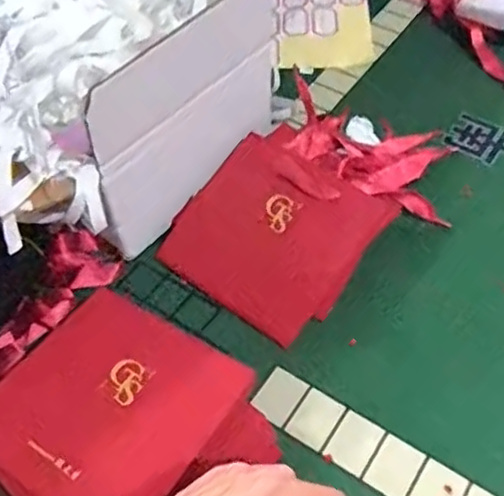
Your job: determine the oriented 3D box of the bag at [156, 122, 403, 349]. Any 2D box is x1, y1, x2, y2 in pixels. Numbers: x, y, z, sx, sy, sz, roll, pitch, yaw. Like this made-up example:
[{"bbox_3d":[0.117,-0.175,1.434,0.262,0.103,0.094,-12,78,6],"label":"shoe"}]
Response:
[{"bbox_3d":[0.018,-0.016,0.532,0.149,0.022,0.156,40,79,15],"label":"bag"}]

